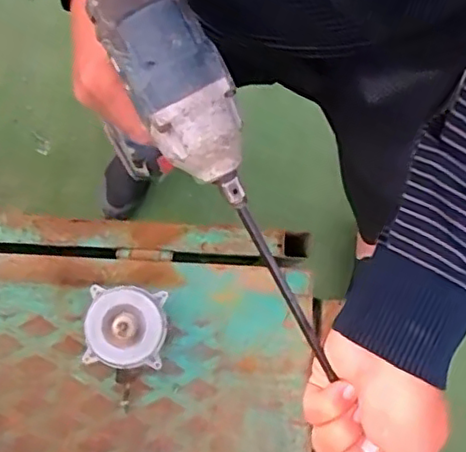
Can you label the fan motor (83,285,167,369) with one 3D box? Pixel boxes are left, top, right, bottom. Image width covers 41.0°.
[{"bbox_3d":[-0.138,0.129,0.797,0.106,0.087,0.101,3,80,-3],"label":"fan motor"}]

